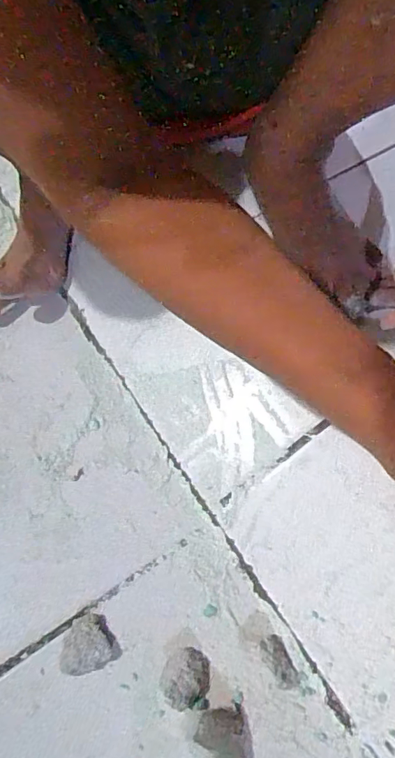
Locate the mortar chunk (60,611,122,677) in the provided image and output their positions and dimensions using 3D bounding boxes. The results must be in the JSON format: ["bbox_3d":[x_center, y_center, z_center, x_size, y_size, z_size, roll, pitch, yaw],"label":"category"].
[{"bbox_3d":[-0.077,0.185,0.339,0.038,0.011,0.034,-17,63,-8],"label":"mortar chunk"}]

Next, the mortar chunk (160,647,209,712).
[{"bbox_3d":[-0.008,0.201,0.327,0.034,0.014,0.030,-32,66,-15],"label":"mortar chunk"}]

